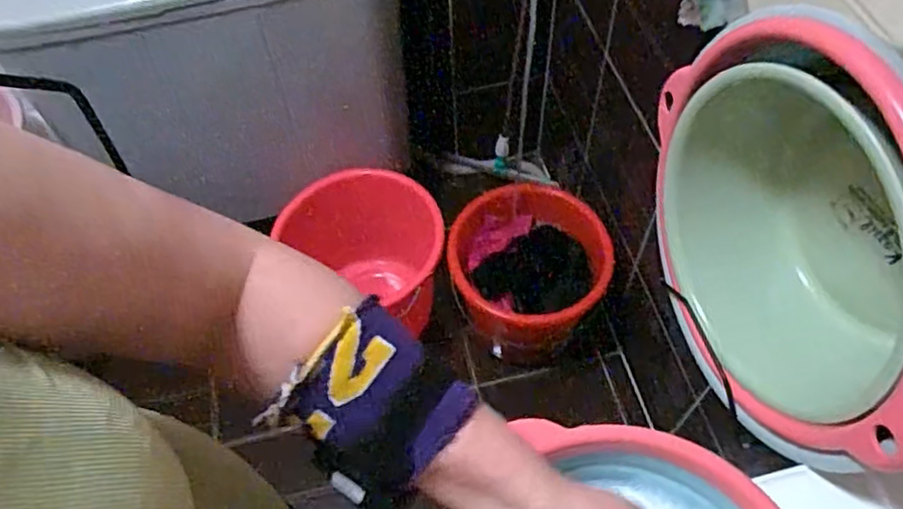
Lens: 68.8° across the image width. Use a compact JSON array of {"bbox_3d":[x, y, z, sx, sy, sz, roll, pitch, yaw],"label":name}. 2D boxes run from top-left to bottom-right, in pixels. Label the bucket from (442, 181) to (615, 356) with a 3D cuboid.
[{"bbox_3d":[0.170,0.034,1.490,0.338,0.232,0.354,-1,57,2],"label":"bucket"}]

